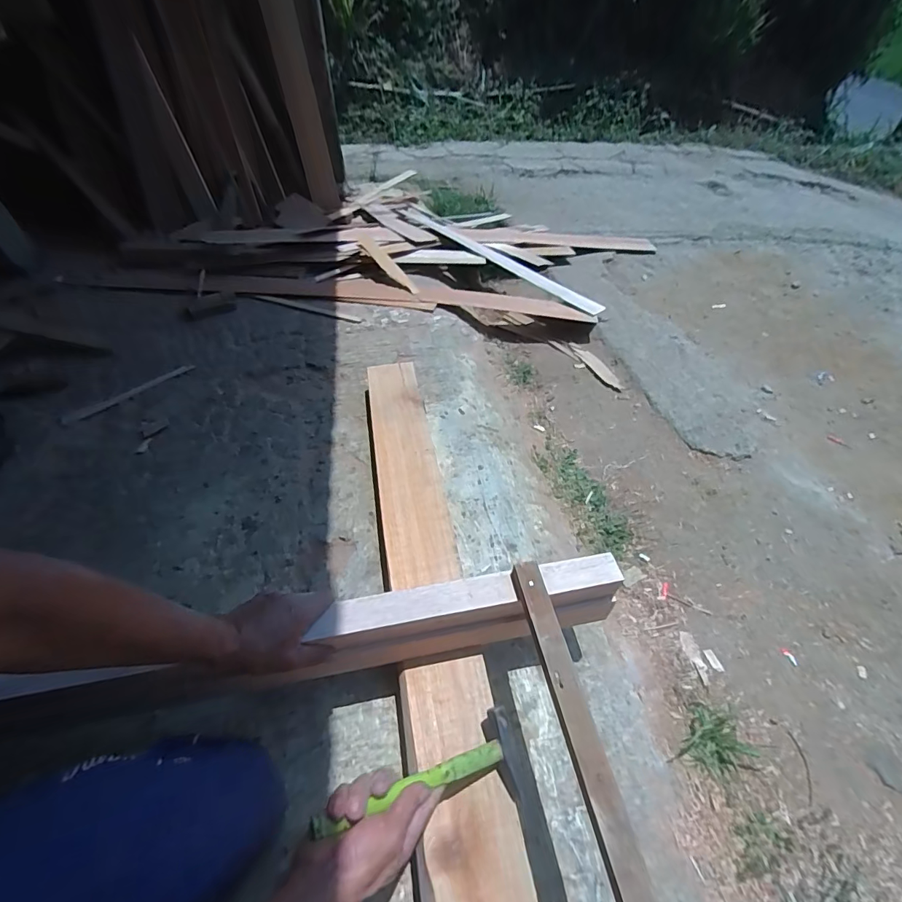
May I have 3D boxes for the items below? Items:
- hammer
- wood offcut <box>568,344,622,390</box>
[{"bbox_3d":[-0.021,0.355,0.469,0.250,0.049,0.083,5,41,-36],"label":"hammer"},{"bbox_3d":[0.446,-0.263,1.354,0.054,0.010,0.244,-13,50,-18],"label":"wood offcut"}]

